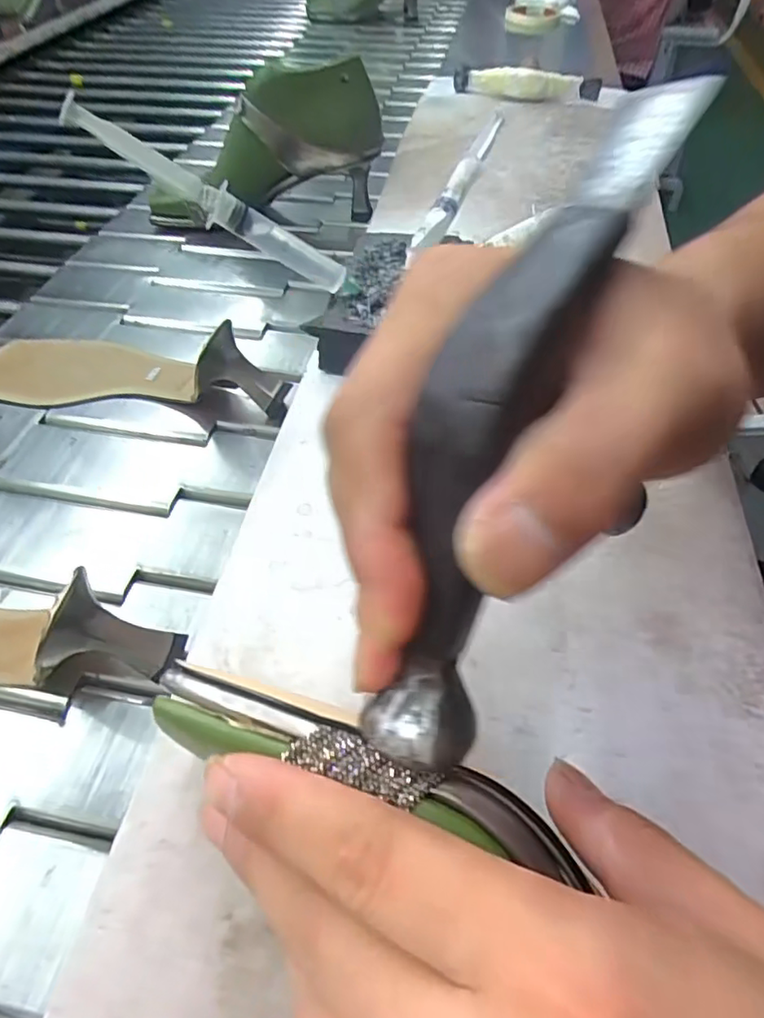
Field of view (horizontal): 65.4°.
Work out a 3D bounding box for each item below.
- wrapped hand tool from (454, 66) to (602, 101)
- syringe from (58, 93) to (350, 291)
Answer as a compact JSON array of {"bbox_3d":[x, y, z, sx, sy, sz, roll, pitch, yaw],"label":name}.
[{"bbox_3d":[0.171,-0.497,0.698,0.169,0.039,0.033,4,50,4],"label":"wrapped hand tool"},{"bbox_3d":[-0.088,-0.165,0.321,0.154,0.020,0.015,24,42,-29],"label":"syringe"}]

